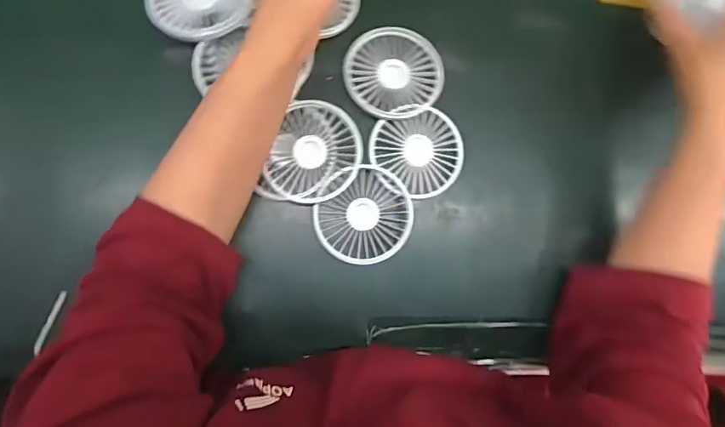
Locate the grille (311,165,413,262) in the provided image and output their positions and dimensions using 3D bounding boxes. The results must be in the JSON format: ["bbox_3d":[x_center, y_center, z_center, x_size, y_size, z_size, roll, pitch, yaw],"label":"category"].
[{"bbox_3d":[0.001,0.002,0.443,0.086,0.022,0.086,0,87,-9],"label":"grille"}]

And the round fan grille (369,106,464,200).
[{"bbox_3d":[0.056,-0.060,0.458,0.079,0.009,0.083,1,85,-10],"label":"round fan grille"}]

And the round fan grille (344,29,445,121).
[{"bbox_3d":[0.030,-0.133,0.453,0.090,0.005,0.085,1,85,-10],"label":"round fan grille"}]

